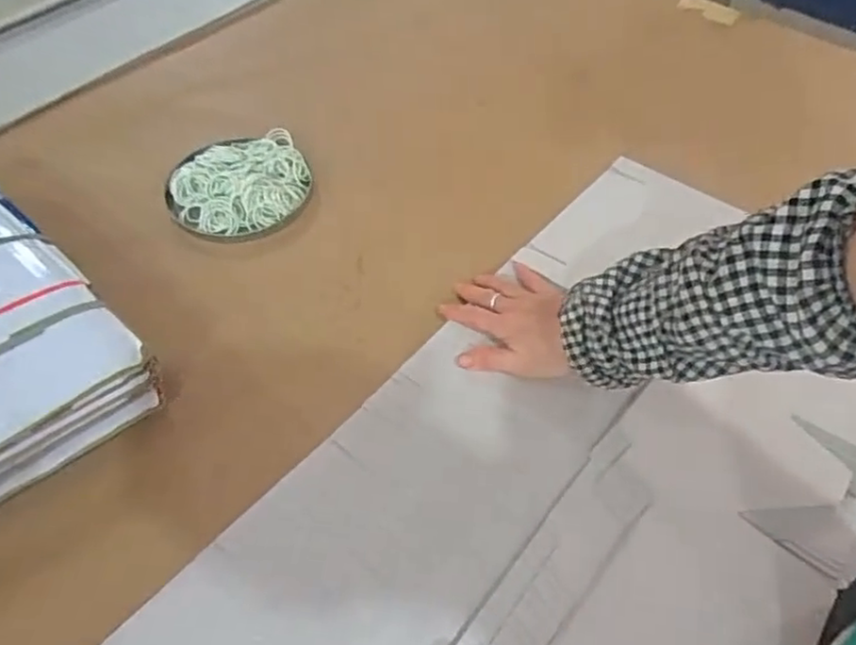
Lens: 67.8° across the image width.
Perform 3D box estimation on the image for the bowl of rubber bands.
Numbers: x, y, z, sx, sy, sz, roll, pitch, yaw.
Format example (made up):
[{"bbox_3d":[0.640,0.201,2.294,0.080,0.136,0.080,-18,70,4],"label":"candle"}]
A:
[{"bbox_3d":[-0.215,-0.156,0.726,0.156,0.033,0.147,1,52,-1],"label":"bowl of rubber bands"}]

